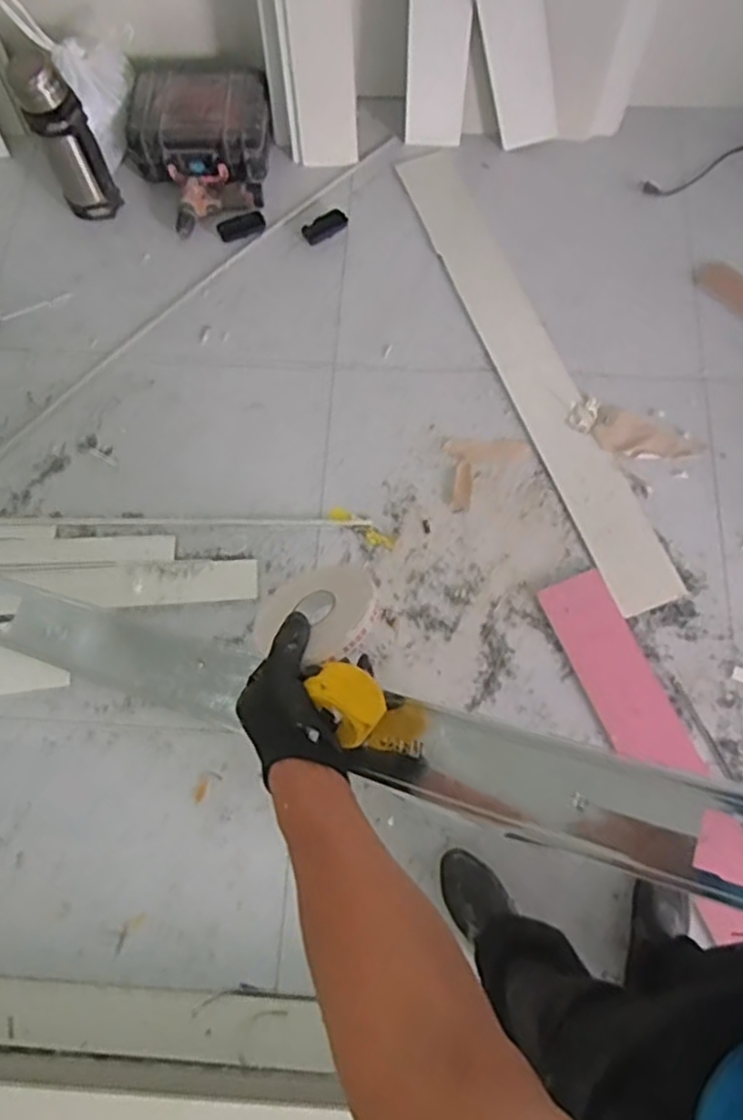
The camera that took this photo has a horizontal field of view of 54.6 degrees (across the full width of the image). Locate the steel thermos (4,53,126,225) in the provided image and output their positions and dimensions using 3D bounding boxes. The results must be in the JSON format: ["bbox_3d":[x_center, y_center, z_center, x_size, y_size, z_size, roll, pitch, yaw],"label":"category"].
[{"bbox_3d":[-0.580,-0.804,1.371,0.105,0.312,0.125,-23,72,-7],"label":"steel thermos"}]

